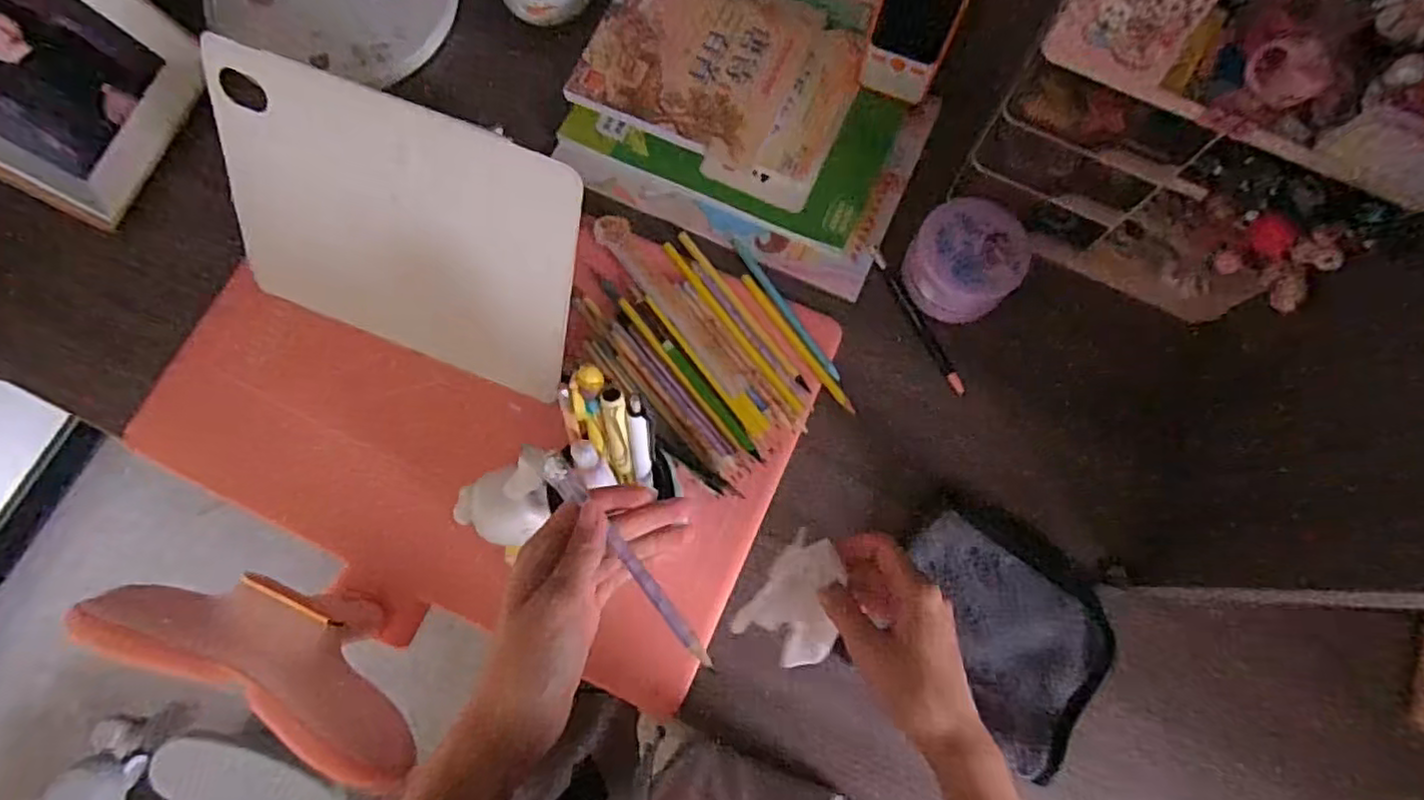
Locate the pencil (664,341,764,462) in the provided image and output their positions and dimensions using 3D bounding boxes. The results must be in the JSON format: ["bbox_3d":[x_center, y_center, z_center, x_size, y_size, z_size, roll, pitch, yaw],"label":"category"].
[{"bbox_3d":[0.000,0.000,0.511,0.010,0.004,0.113,-35,78,-9],"label":"pencil"}]

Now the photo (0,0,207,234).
[{"bbox_3d":[-0.517,-0.261,0.520,0.023,0.183,0.185,16,76,40],"label":"photo"}]

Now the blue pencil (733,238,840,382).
[{"bbox_3d":[0.058,-0.075,0.547,0.012,0.006,0.141,-32,78,-8],"label":"blue pencil"}]

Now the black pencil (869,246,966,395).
[{"bbox_3d":[0.168,-0.065,0.554,0.008,0.011,0.139,-32,92,-8],"label":"black pencil"}]

